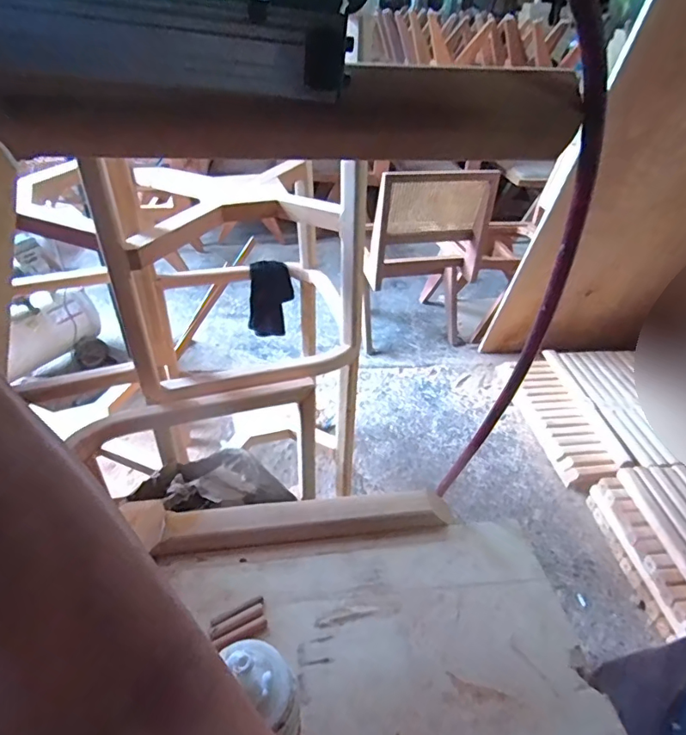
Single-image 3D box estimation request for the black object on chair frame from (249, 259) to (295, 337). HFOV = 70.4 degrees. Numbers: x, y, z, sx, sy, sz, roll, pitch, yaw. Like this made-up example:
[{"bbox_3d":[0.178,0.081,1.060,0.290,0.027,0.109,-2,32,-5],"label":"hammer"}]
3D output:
[{"bbox_3d":[-0.230,-0.216,1.556,0.129,0.241,0.039,0,20,-14],"label":"black object on chair frame"}]

